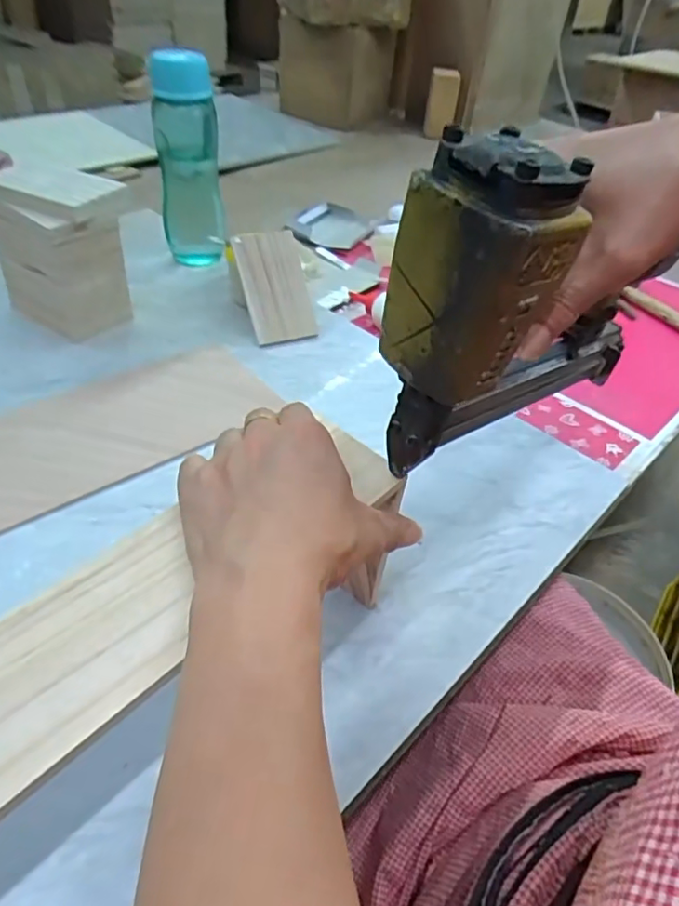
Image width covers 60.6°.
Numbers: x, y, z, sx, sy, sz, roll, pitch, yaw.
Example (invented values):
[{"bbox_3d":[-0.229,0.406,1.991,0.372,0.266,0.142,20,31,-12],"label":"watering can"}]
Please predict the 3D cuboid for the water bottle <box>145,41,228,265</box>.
[{"bbox_3d":[-0.186,-0.354,0.726,0.075,0.239,0.065,-5,44,-13],"label":"water bottle"}]

